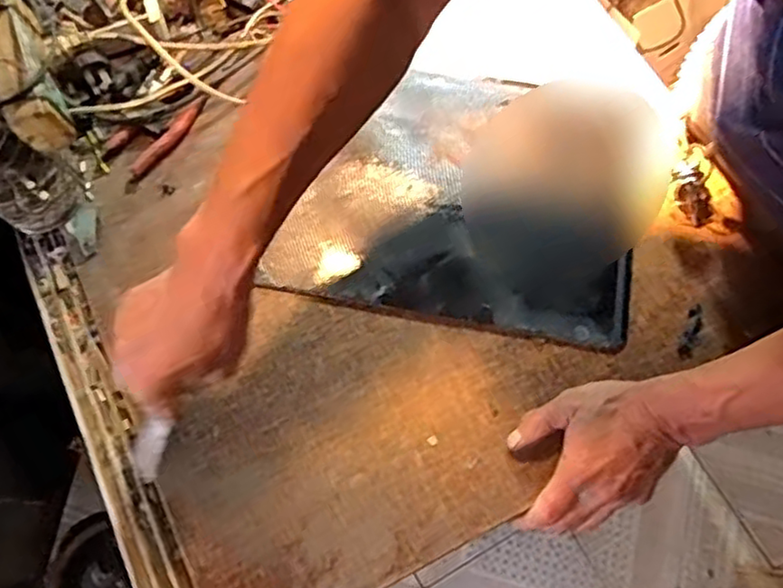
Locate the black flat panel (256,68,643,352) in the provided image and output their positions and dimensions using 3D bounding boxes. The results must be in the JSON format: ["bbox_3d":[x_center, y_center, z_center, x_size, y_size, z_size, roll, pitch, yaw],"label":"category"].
[{"bbox_3d":[0.070,-0.099,0.632,0.316,0.020,0.259,9,68,6],"label":"black flat panel"}]

